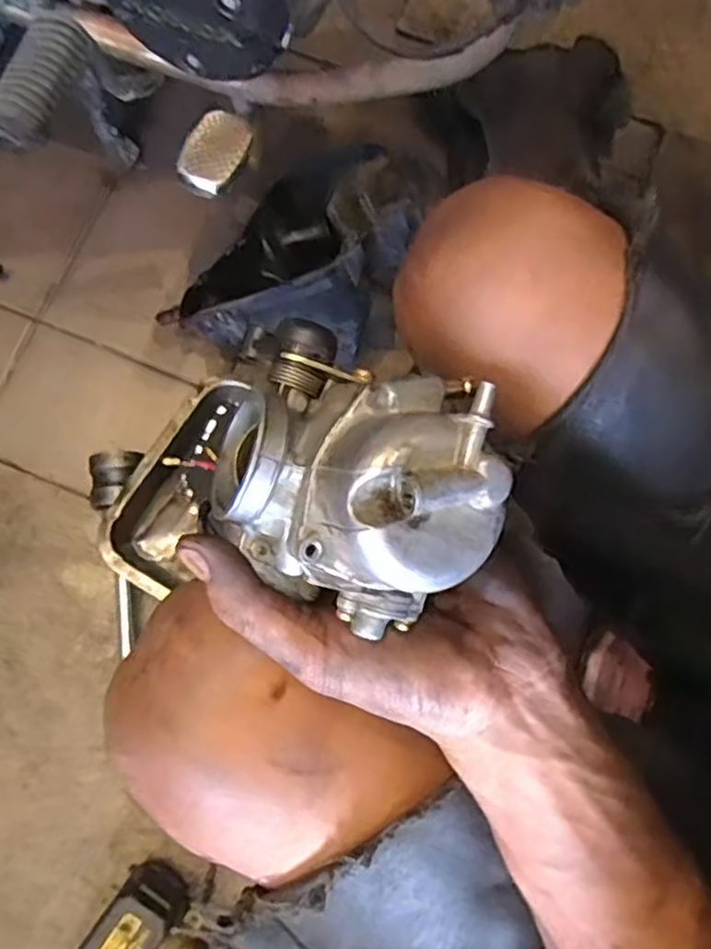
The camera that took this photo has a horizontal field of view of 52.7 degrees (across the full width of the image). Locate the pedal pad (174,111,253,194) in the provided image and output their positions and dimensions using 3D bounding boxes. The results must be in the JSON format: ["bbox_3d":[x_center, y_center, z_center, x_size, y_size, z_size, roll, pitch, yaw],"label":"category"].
[{"bbox_3d":[-0.091,-0.209,0.465,0.036,0.016,0.048,25,78,4],"label":"pedal pad"}]

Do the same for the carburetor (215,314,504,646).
[{"bbox_3d":[-0.001,0.001,0.219,0.085,0.056,0.072,30,79,5],"label":"carburetor"}]

